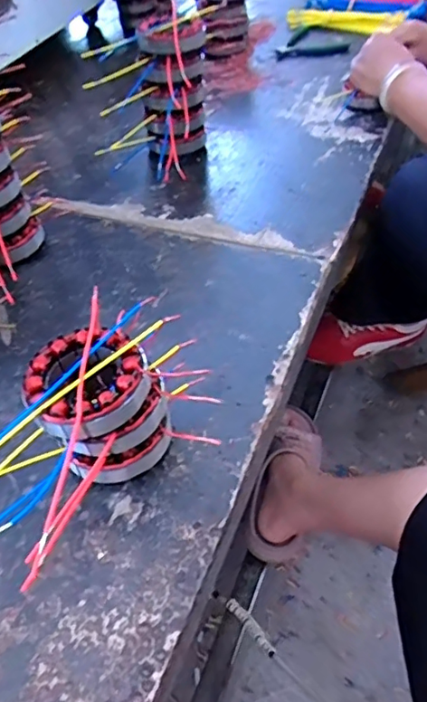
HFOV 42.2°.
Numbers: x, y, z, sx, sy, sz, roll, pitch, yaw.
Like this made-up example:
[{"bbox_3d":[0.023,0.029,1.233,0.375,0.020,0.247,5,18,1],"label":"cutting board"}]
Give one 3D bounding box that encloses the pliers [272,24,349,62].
[{"bbox_3d":[0.180,-0.602,1.093,0.138,0.025,0.143,-2,46,2],"label":"pliers"}]

